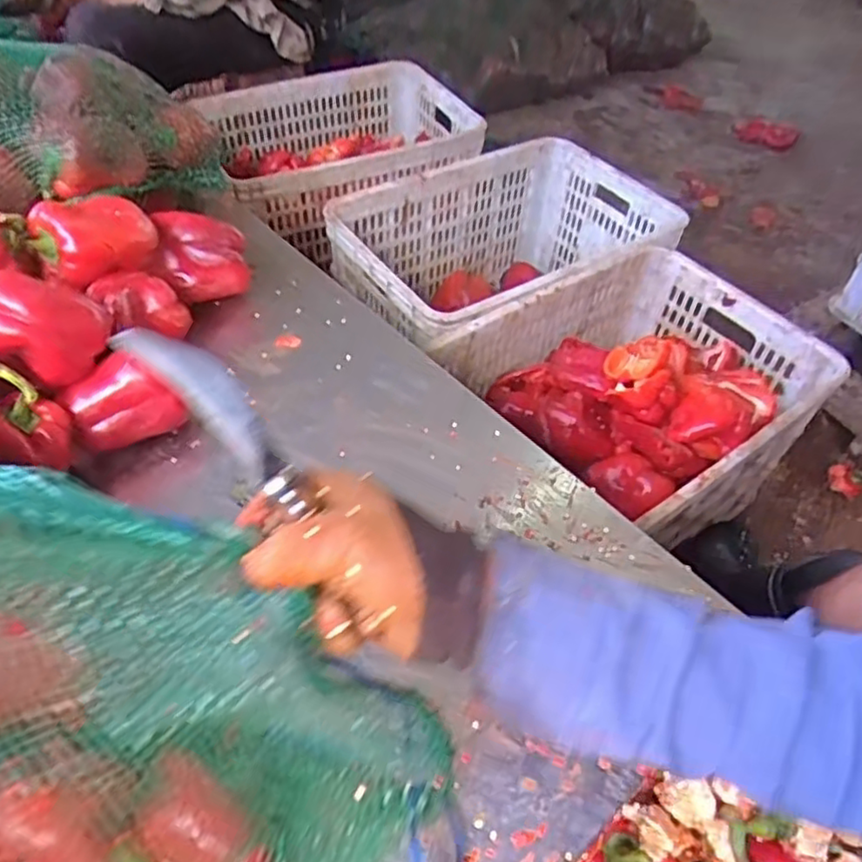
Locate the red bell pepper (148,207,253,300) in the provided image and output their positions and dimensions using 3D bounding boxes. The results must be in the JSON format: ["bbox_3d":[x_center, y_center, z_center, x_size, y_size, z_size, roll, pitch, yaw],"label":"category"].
[{"bbox_3d":[-0.244,-0.177,0.709,0.090,0.085,0.079,-2,49,-6],"label":"red bell pepper"}]

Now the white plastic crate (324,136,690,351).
[{"bbox_3d":[0.128,-0.275,1.189,0.564,0.288,0.381,-28,57,-26],"label":"white plastic crate"}]

